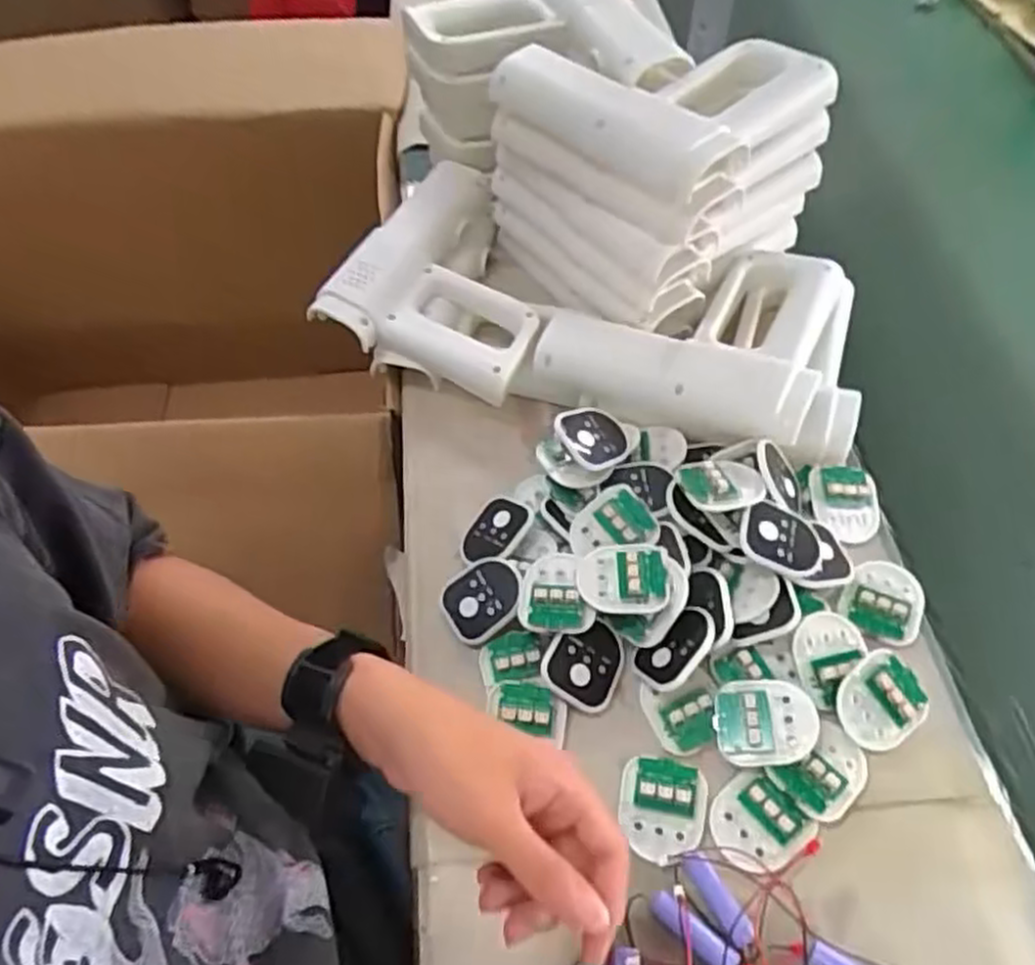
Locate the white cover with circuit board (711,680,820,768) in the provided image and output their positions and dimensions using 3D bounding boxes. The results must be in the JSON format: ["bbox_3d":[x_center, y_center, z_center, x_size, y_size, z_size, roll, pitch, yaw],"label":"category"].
[{"bbox_3d":[0.150,0.145,0.463,0.058,0.004,0.049,-3,65,15],"label":"white cover with circuit board"}]

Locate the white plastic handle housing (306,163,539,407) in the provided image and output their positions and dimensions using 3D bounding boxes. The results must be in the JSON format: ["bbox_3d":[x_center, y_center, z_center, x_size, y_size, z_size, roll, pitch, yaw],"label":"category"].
[{"bbox_3d":[-0.048,-0.178,0.666,0.174,0.056,0.208,21,59,15],"label":"white plastic handle housing"}]

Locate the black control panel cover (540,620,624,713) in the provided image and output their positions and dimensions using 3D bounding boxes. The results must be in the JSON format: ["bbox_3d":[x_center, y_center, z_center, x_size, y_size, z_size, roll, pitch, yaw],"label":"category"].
[{"bbox_3d":[0.045,0.116,0.493,0.052,0.012,0.053,36,70,-7],"label":"black control panel cover"}]

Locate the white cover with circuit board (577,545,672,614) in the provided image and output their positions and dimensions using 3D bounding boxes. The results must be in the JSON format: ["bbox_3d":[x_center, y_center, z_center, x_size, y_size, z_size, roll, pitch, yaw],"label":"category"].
[{"bbox_3d":[0.068,0.060,0.498,0.059,0.016,0.050,-1,51,8],"label":"white cover with circuit board"}]

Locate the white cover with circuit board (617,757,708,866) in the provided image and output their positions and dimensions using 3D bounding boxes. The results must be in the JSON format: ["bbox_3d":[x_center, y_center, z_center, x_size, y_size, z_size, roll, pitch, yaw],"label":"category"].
[{"bbox_3d":[0.085,0.191,0.451,0.049,0.013,0.056,8,57,7],"label":"white cover with circuit board"}]

